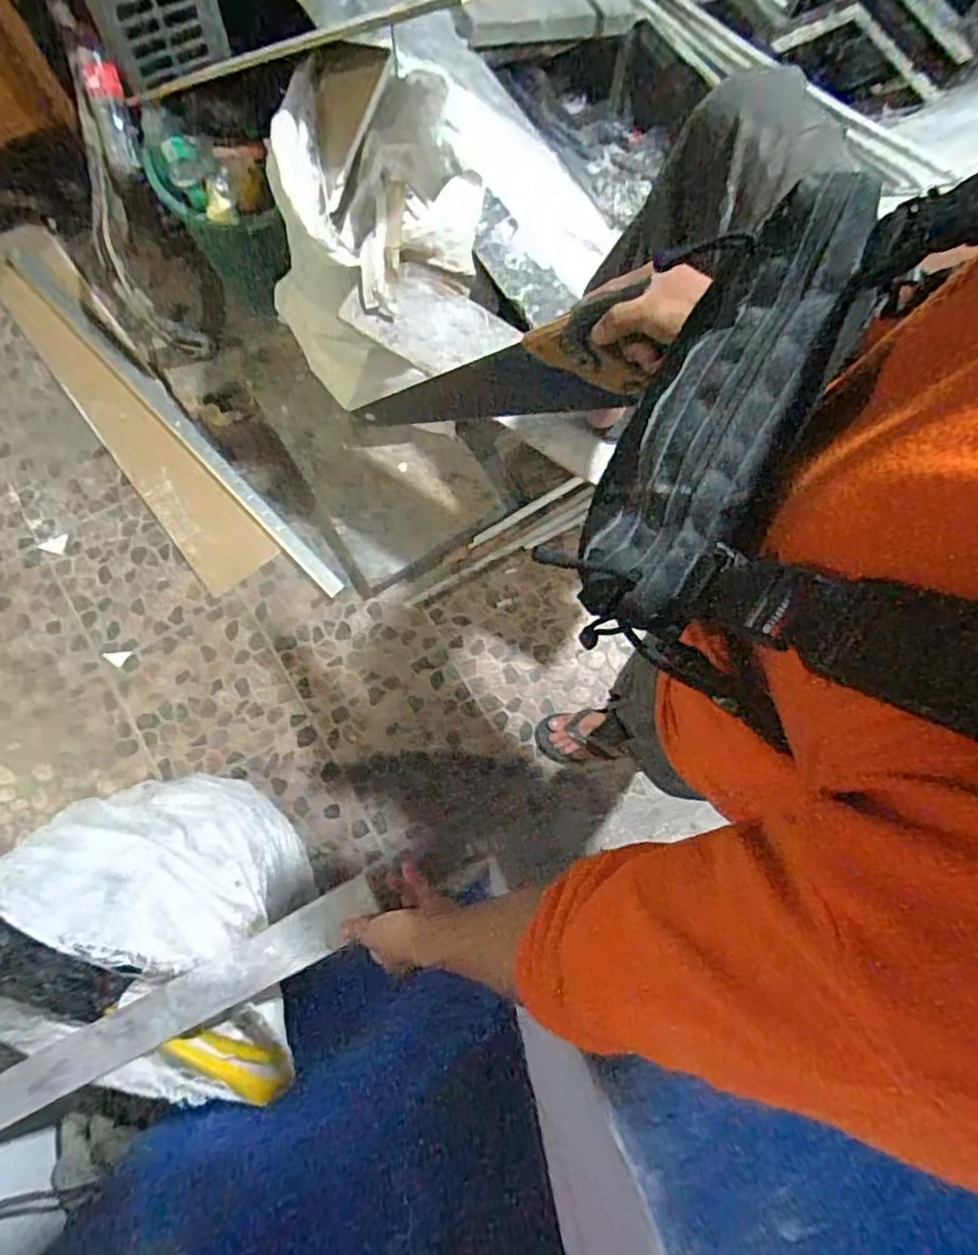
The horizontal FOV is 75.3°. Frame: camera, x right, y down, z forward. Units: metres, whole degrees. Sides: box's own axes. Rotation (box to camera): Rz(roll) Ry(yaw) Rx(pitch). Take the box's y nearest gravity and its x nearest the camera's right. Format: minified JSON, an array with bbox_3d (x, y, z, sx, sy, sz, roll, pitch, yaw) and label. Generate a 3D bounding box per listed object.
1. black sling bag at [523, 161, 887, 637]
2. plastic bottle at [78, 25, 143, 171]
[{"bbox_3d":[0.124,-0.107,0.327,0.083,0.075,0.220,32,103,36],"label":"black sling bag"},{"bbox_3d":[-0.771,-1.060,1.284,0.070,0.225,0.074,-8,31,-4],"label":"plastic bottle"}]

